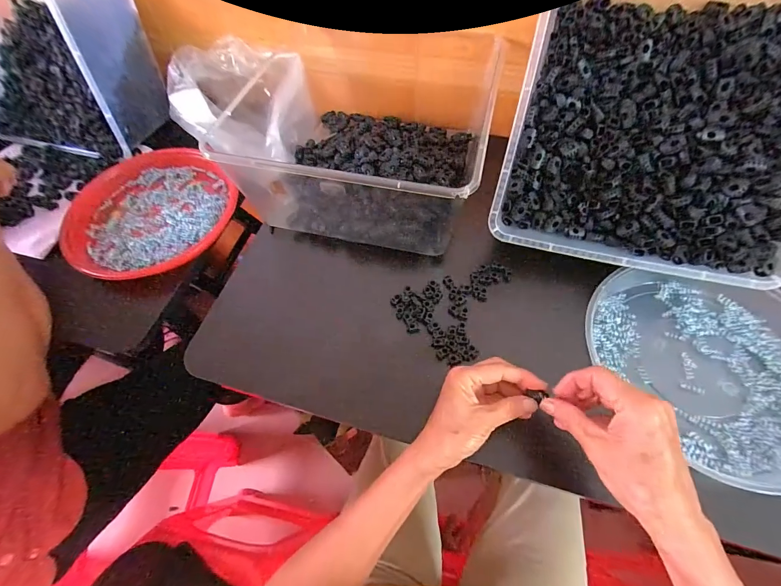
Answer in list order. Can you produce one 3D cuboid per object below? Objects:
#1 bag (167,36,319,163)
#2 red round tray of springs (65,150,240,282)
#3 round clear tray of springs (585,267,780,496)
[{"bbox_3d":[-0.236,-0.301,0.548,0.220,0.099,0.173,23,64,15],"label":"bag"},{"bbox_3d":[-0.348,-0.131,0.518,0.230,0.028,0.231,-1,60,3],"label":"red round tray of springs"},{"bbox_3d":[0.330,0.066,0.359,0.217,0.033,0.234,-31,63,-14],"label":"round clear tray of springs"}]

